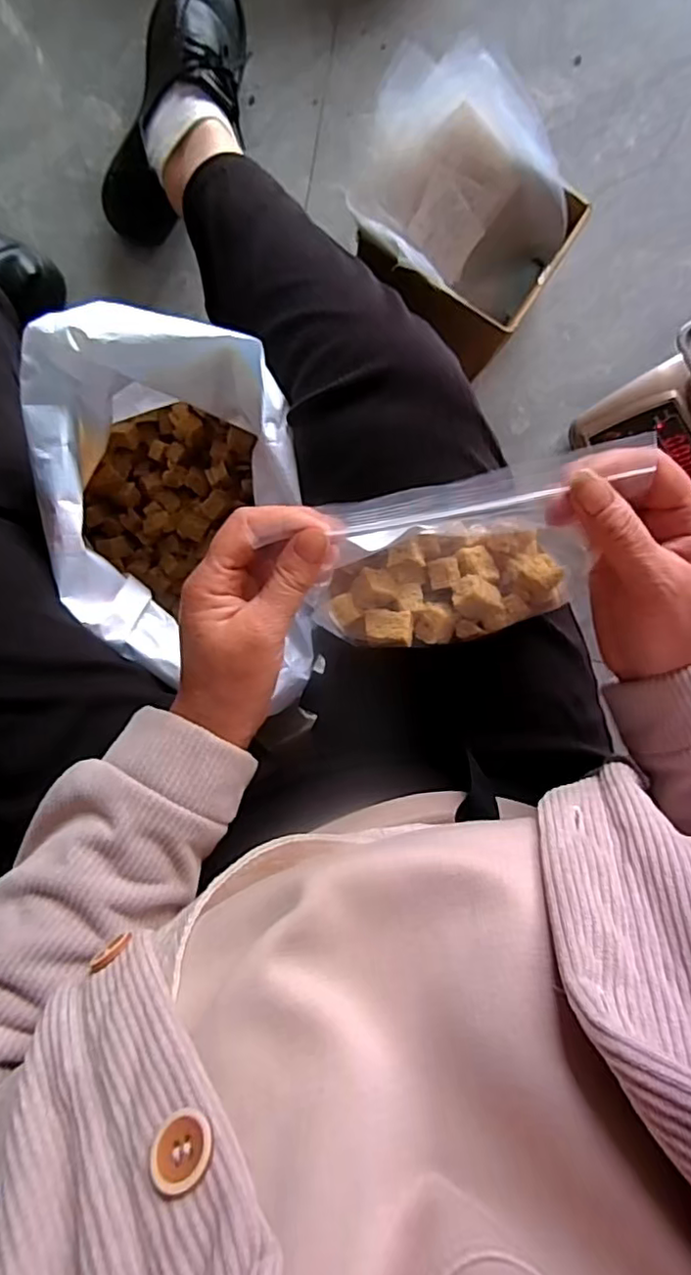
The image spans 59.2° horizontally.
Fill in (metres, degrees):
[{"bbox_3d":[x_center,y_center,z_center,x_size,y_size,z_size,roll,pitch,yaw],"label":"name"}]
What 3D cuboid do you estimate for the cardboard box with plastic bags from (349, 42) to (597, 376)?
[{"bbox_3d":[0.105,-0.390,0.590,0.196,0.197,0.148,29,91,-5],"label":"cardboard box with plastic bags"}]

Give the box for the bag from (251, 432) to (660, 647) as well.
[{"bbox_3d":[0.061,-0.039,0.338,0.149,0.102,0.086,-11,94,-3],"label":"bag"}]

